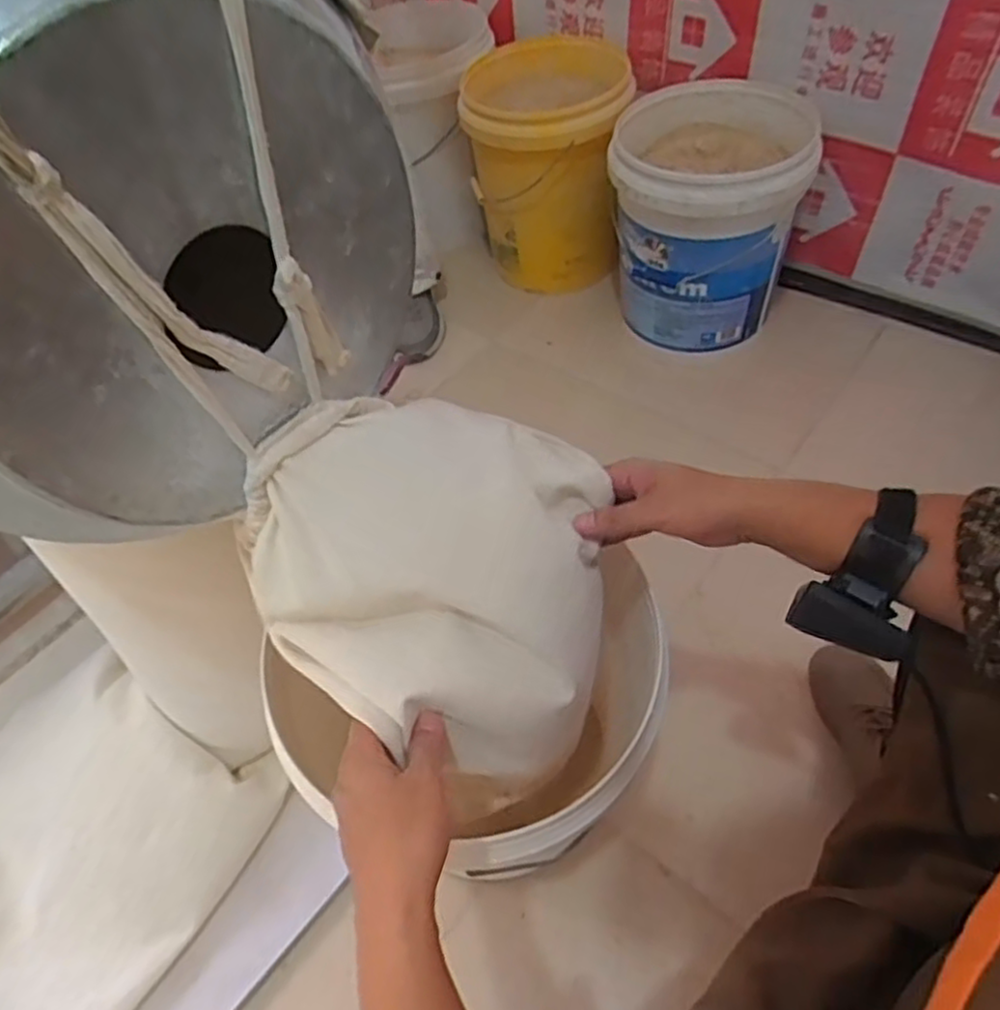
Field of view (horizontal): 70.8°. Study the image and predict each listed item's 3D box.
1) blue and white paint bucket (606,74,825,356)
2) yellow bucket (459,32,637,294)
[{"bbox_3d":[0.346,-0.489,1.220,0.307,0.323,0.317,7,55,13],"label":"blue and white paint bucket"},{"bbox_3d":[0.098,-0.666,1.402,0.285,0.354,0.290,-4,53,6],"label":"yellow bucket"}]

